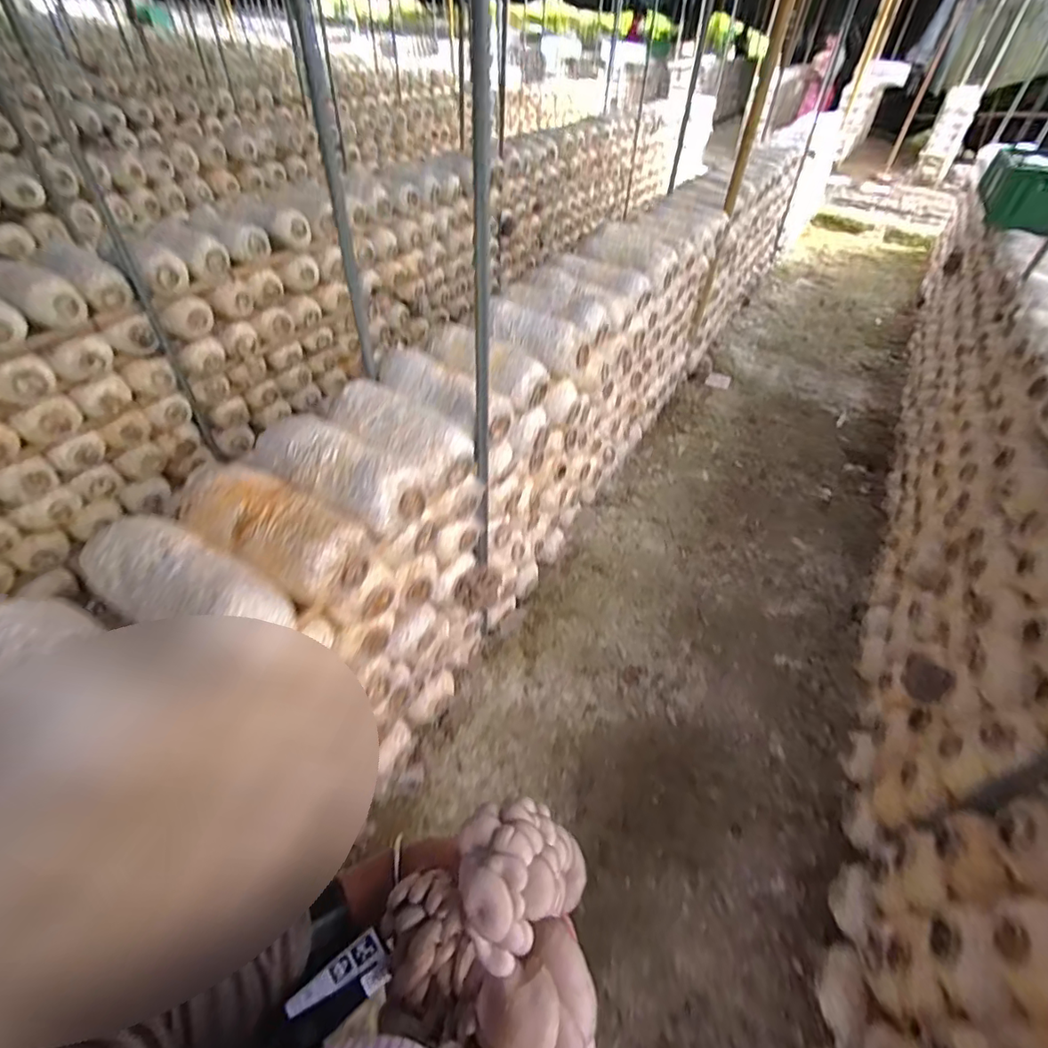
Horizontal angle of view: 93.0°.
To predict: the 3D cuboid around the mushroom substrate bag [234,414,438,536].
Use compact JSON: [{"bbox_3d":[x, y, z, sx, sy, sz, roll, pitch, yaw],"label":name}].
[{"bbox_3d":[-0.316,-0.086,0.896,0.297,0.121,0.159,21,48,16],"label":"mushroom substrate bag"}]

